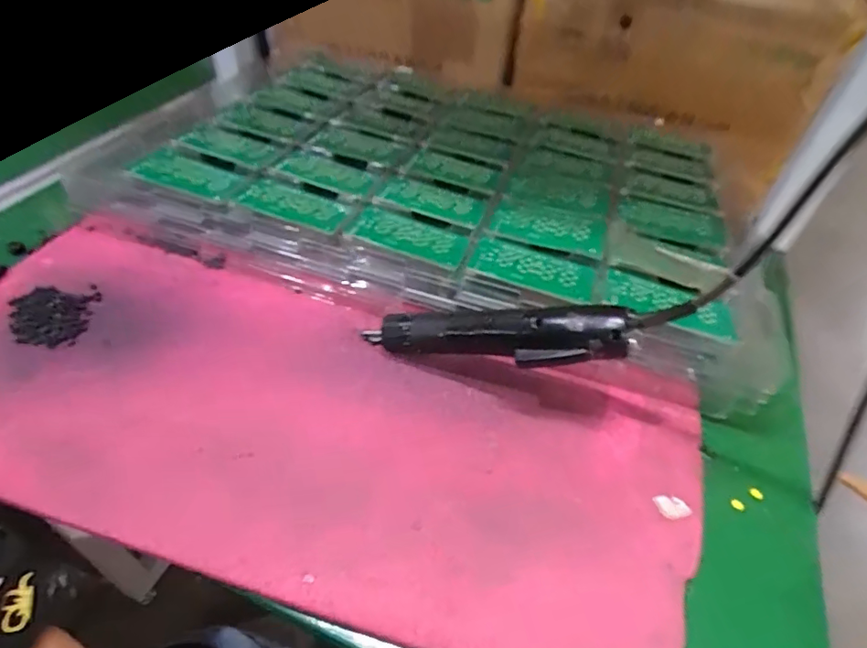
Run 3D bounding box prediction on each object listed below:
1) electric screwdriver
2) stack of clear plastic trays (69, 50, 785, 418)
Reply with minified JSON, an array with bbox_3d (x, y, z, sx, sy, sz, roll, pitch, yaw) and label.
[{"bbox_3d":[0.039,0.010,0.409,0.216,0.035,0.033,-1,39,32],"label":"electric screwdriver"},{"bbox_3d":[0.018,-0.194,0.604,0.665,0.059,0.452,16,48,10],"label":"stack of clear plastic trays"}]

